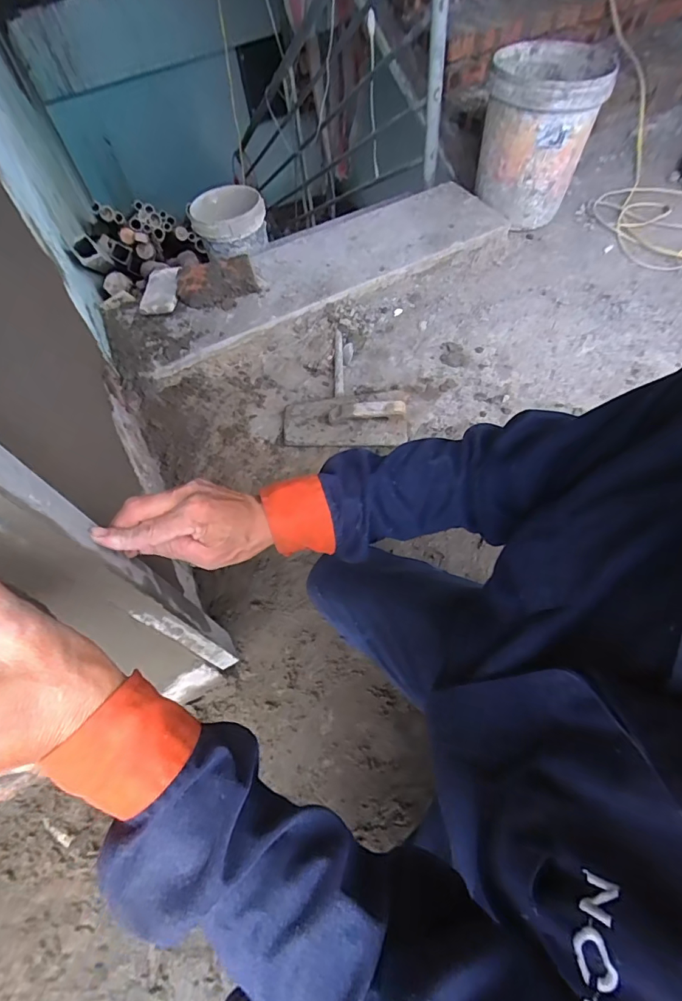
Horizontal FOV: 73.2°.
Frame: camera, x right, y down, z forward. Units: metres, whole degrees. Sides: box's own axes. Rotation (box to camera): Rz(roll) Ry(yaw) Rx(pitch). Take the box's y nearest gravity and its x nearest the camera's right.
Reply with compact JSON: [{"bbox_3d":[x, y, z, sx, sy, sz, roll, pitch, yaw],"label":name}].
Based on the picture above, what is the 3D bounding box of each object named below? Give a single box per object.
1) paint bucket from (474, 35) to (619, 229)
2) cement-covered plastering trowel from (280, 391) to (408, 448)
[{"bbox_3d":[0.533,-1.008,1.264,0.284,0.309,0.314,11,61,13],"label":"paint bucket"},{"bbox_3d":[0.007,-0.198,1.040,0.283,0.084,0.141,-2,61,3],"label":"cement-covered plastering trowel"}]

